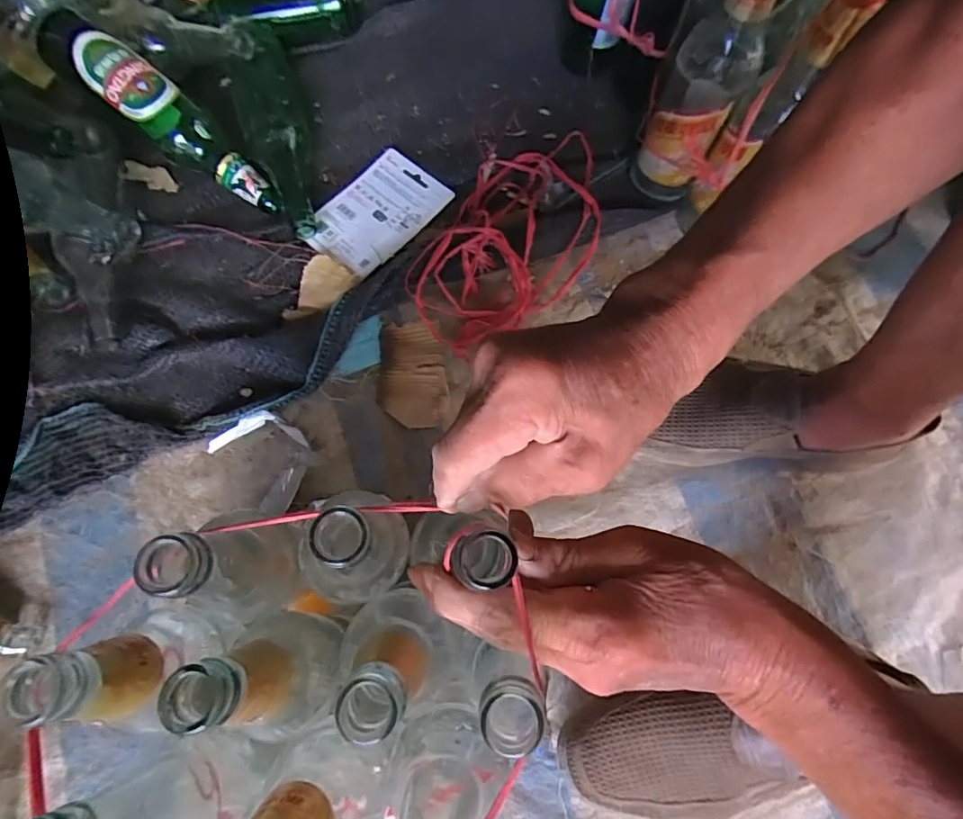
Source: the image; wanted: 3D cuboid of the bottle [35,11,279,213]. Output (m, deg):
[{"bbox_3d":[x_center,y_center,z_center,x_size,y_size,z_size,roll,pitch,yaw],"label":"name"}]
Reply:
[{"bbox_3d":[-0.331,-0.306,0.555,0.260,0.061,0.058,38,76,-11],"label":"bottle"}]

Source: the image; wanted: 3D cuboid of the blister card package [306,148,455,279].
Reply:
[{"bbox_3d":[-0.117,-0.222,0.576,0.107,0.012,0.150,38,77,12],"label":"blister card package"}]

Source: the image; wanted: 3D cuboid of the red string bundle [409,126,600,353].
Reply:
[{"bbox_3d":[0.041,-0.185,0.538,0.156,0.049,0.289,24,75,8],"label":"red string bundle"}]

